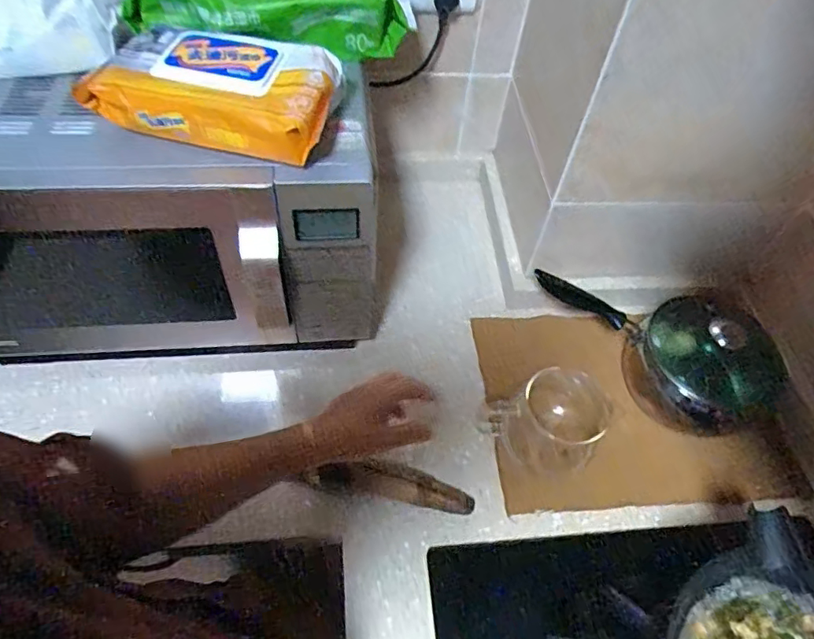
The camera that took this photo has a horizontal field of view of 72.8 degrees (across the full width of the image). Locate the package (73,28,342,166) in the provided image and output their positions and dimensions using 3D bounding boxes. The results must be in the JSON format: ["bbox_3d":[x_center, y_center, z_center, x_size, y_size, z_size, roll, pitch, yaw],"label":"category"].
[{"bbox_3d":[-0.176,-0.213,0.512,0.214,0.048,0.124,7,54,0],"label":"package"}]

